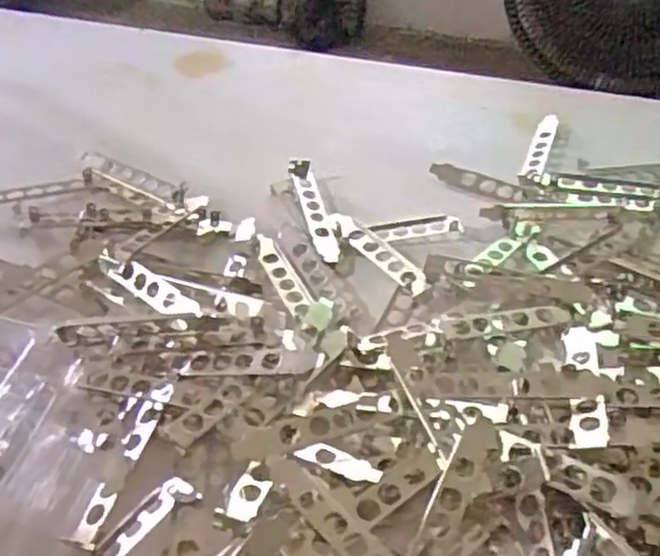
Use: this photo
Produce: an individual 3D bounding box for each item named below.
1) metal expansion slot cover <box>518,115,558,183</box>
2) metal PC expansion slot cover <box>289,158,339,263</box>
[{"bbox_3d":[0.194,-0.120,0.656,0.019,0.006,0.114,17,47,15],"label":"metal expansion slot cover"},{"bbox_3d":[-0.014,-0.058,0.590,0.020,0.019,0.127,-8,46,-10],"label":"metal PC expansion slot cover"}]

